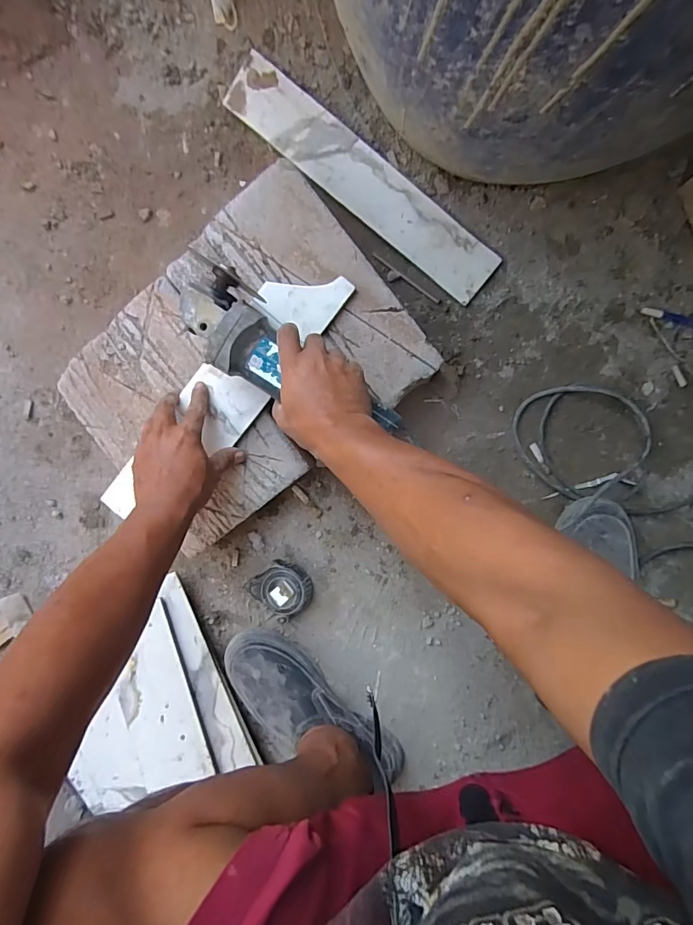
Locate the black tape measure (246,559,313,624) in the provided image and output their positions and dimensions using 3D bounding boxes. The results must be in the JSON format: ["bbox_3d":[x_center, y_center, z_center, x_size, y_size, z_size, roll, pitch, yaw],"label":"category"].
[{"bbox_3d":[-0.088,0.173,0.639,0.073,0.043,0.076,-41,93,5],"label":"black tape measure"}]

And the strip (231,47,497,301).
[{"bbox_3d":[0.021,-0.351,0.586,0.391,0.006,0.069,38,107,-3],"label":"strip"}]

